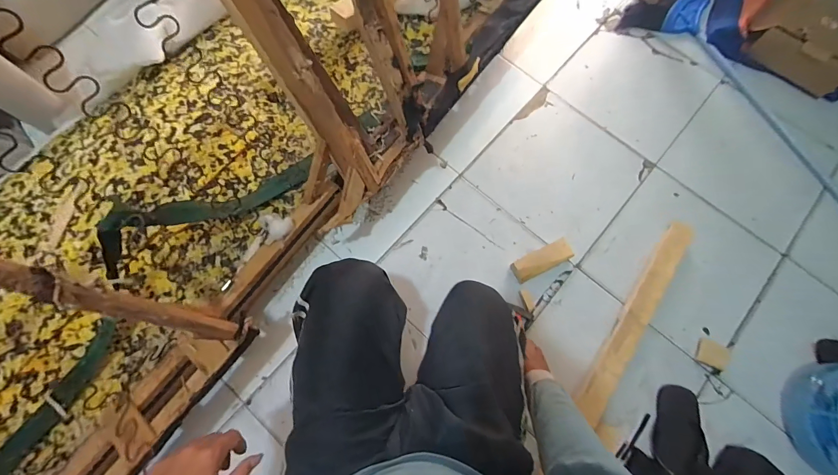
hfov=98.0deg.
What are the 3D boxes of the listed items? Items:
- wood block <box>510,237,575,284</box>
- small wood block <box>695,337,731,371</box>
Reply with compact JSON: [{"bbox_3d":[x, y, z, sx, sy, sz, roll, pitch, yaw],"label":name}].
[{"bbox_3d":[0.325,0.053,0.950,0.173,0.049,0.064,-26,78,-8],"label":"wood block"},{"bbox_3d":[0.721,0.287,0.895,0.072,0.013,0.059,26,76,5],"label":"small wood block"}]

